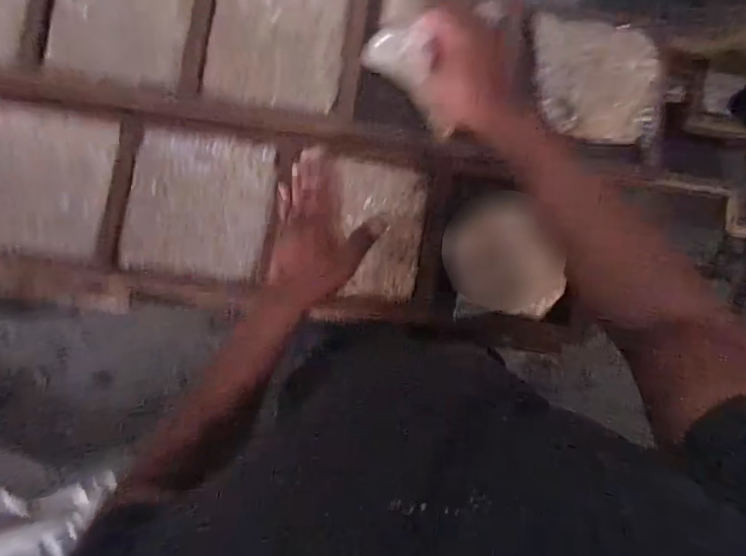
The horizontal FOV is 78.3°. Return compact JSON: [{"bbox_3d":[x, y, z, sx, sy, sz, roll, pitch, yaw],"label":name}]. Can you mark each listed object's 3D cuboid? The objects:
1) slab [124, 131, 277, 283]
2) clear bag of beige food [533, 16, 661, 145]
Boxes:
[{"bbox_3d":[-0.217,-0.094,0.585,0.176,0.020,0.176,6,87,-2],"label":"slab"},{"bbox_3d":[0.292,-0.260,0.611,0.156,0.045,0.149,2,100,5],"label":"clear bag of beige food"}]

